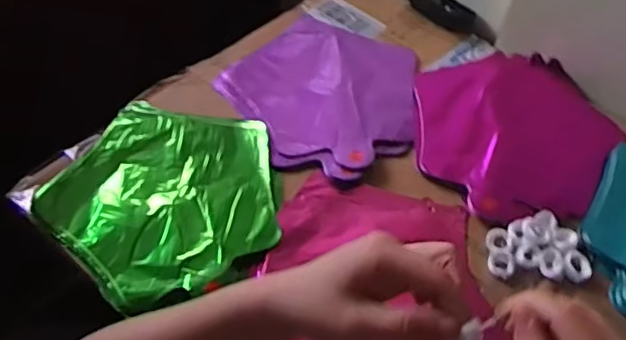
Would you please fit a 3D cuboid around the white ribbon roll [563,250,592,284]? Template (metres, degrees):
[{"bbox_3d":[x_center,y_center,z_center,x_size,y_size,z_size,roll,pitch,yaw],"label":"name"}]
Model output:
[{"bbox_3d":[0.262,0.095,0.585,0.029,0.012,0.031,2,52,-2],"label":"white ribbon roll"}]

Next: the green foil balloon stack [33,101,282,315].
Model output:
[{"bbox_3d":[-0.146,0.022,0.610,0.232,0.022,0.219,37,59,23],"label":"green foil balloon stack"}]

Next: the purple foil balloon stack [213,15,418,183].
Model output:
[{"bbox_3d":[0.015,-0.095,0.719,0.234,0.019,0.235,28,56,17],"label":"purple foil balloon stack"}]

